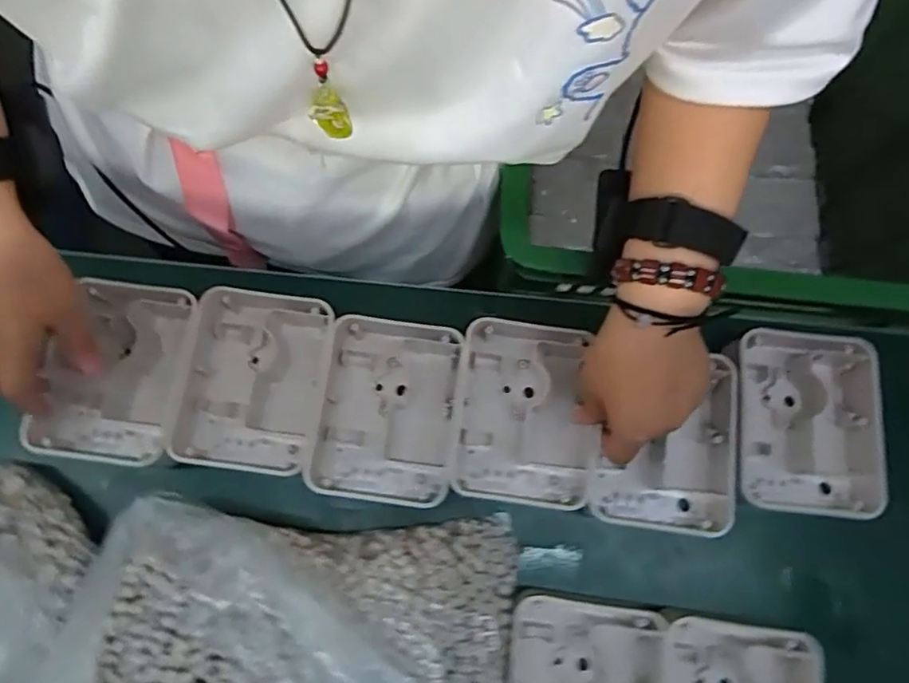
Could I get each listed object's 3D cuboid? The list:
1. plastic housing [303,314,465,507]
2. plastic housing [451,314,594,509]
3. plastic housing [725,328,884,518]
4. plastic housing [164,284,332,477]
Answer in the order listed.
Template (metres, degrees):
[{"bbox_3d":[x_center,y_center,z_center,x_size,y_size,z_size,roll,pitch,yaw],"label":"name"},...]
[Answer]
[{"bbox_3d":[-0.049,0.051,0.448,0.098,0.043,0.127,8,77,1],"label":"plastic housing"},{"bbox_3d":[0.053,0.052,0.447,0.100,0.038,0.128,6,77,1],"label":"plastic housing"},{"bbox_3d":[0.254,0.061,0.453,0.105,0.046,0.130,3,77,0],"label":"plastic housing"},{"bbox_3d":[-0.146,0.028,0.450,0.101,0.040,0.132,8,77,1],"label":"plastic housing"}]

